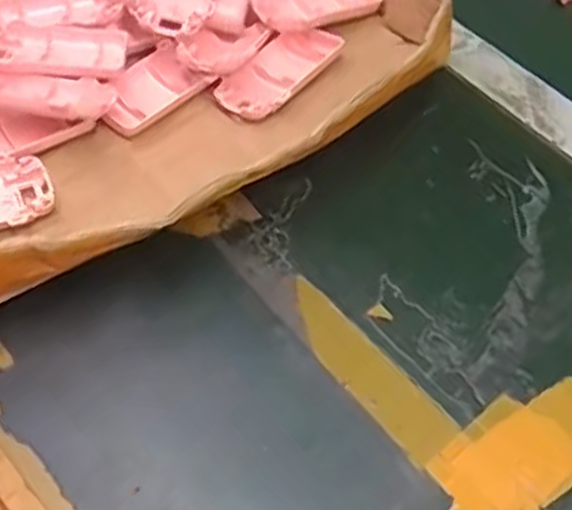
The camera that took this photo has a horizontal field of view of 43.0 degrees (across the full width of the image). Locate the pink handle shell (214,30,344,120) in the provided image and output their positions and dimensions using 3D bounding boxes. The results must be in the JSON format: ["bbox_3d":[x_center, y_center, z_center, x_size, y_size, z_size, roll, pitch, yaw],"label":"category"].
[{"bbox_3d":[-0.004,-0.125,0.492,0.045,0.014,0.092,37,63,19],"label":"pink handle shell"}]

